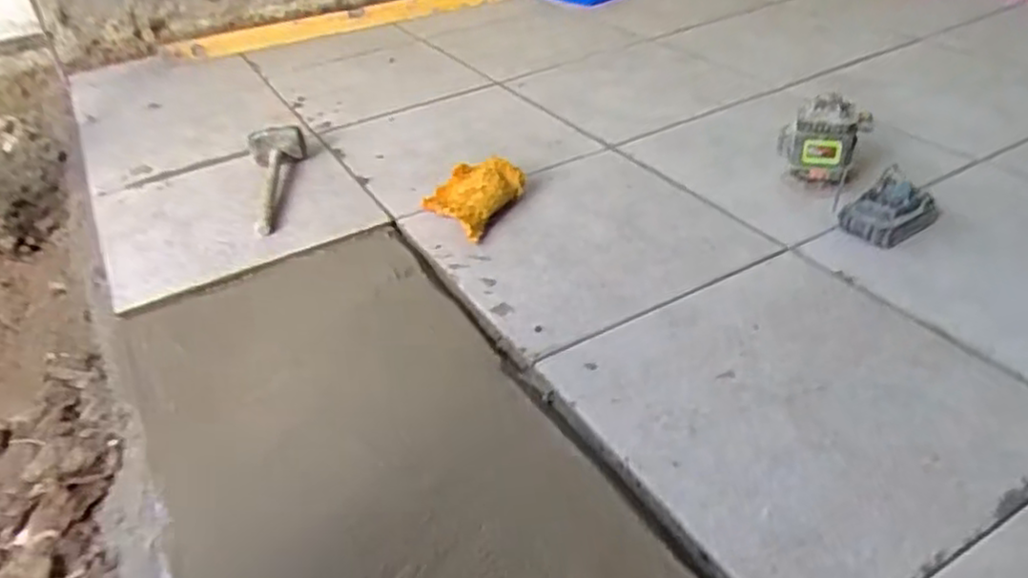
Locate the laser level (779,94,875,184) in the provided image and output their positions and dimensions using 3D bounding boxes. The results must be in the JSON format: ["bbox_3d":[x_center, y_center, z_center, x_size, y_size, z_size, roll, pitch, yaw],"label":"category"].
[{"bbox_3d":[0.449,-0.209,1.075,0.119,0.128,0.070,11,40,21],"label":"laser level"}]

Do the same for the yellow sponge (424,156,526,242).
[{"bbox_3d":[-0.071,-0.139,1.102,0.129,0.060,0.158,16,42,26],"label":"yellow sponge"}]

